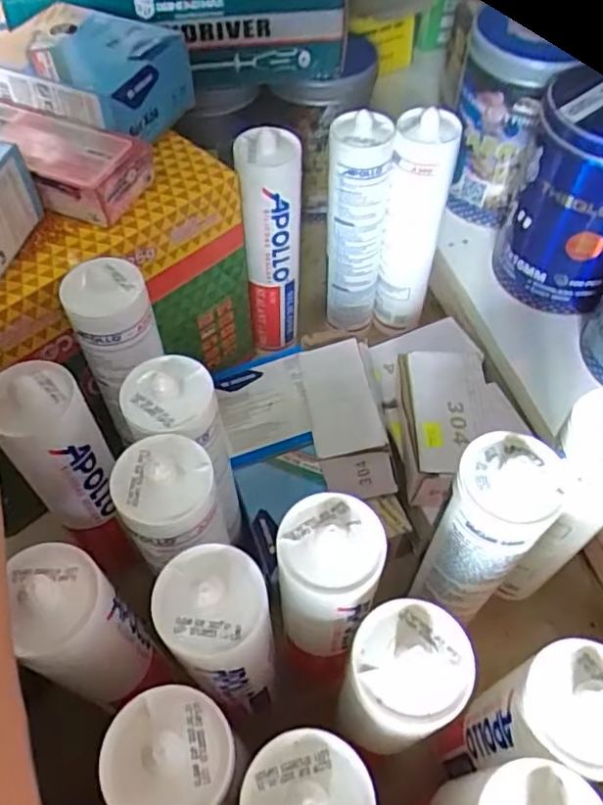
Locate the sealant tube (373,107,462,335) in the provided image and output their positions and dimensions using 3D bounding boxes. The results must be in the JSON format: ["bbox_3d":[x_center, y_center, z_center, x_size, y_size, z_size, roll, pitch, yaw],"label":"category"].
[{"bbox_3d":[0.094,-0.148,0.540,0.049,0.207,0.044,3,56,2],"label":"sealant tube"}]

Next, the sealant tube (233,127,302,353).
[{"bbox_3d":[-0.025,-0.127,0.519,0.046,0.201,0.050,-3,56,-2],"label":"sealant tube"}]

